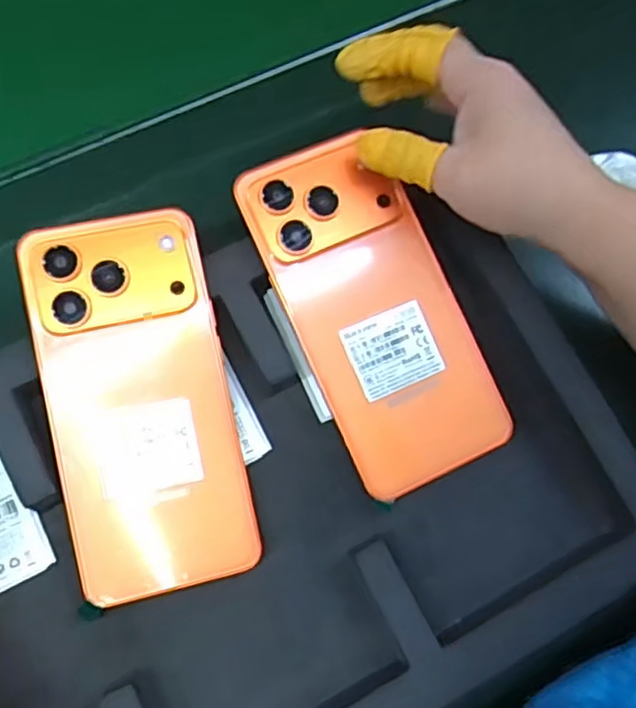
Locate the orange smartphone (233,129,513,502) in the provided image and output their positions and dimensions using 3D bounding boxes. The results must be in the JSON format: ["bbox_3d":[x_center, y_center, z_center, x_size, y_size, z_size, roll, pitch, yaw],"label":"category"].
[{"bbox_3d":[0.026,-0.020,0.298,0.075,0.006,0.160,-26,89,-9],"label":"orange smartphone"}]

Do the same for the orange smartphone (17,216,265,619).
[{"bbox_3d":[-0.077,0.021,0.280,0.076,0.008,0.160,-12,87,-5],"label":"orange smartphone"}]

